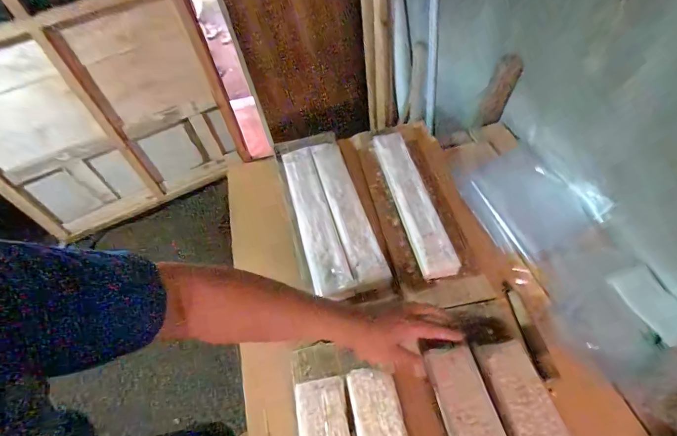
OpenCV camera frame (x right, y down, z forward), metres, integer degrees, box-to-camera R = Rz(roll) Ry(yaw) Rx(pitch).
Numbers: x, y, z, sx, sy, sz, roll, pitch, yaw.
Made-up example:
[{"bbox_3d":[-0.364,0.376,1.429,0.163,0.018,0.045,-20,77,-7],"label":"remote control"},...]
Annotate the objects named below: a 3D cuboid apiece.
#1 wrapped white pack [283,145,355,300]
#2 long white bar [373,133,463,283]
[{"bbox_3d":[-0.054,-0.018,0.688,0.070,0.042,0.363,-13,50,-8],"label":"wrapped white pack"},{"bbox_3d":[0.146,-0.041,0.721,0.073,0.051,0.370,-10,50,-5],"label":"long white bar"}]

